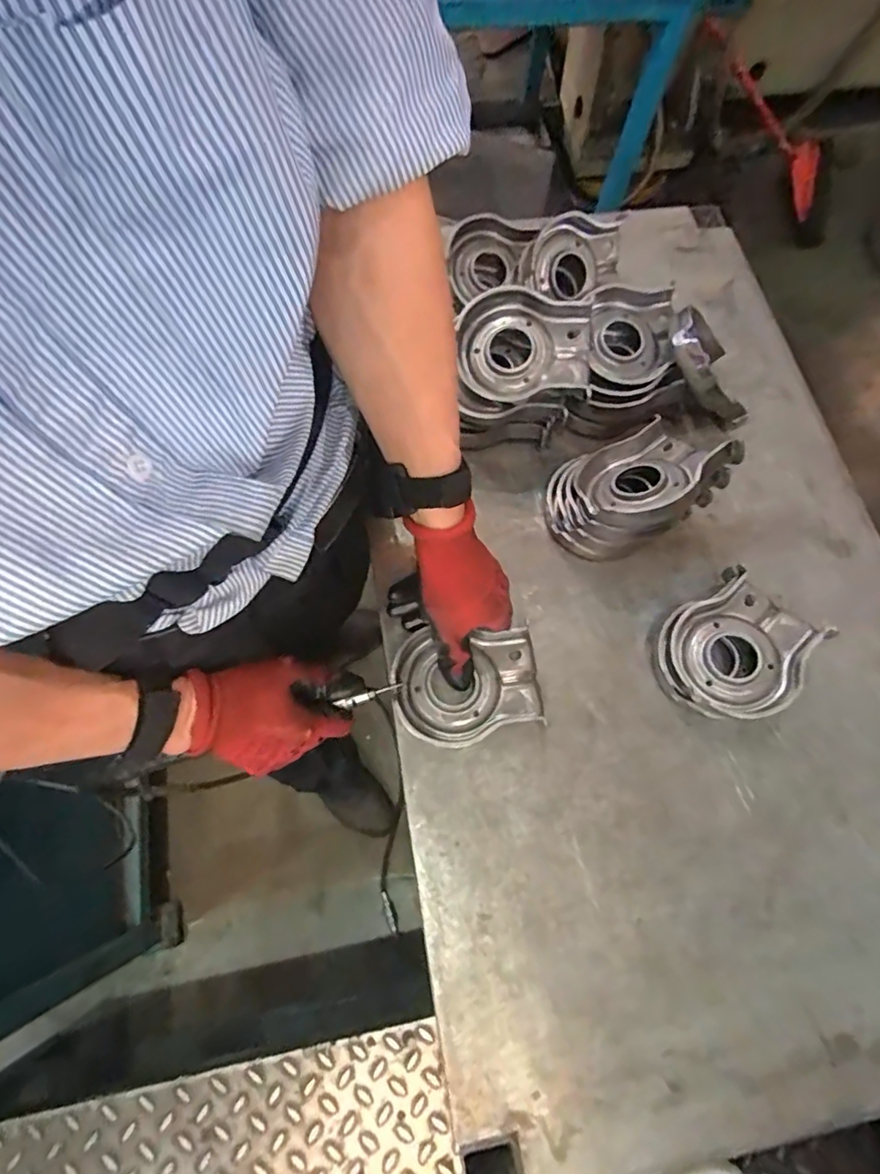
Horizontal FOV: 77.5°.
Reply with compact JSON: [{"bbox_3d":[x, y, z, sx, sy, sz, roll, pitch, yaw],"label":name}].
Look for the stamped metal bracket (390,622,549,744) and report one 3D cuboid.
[{"bbox_3d":[0.022,0.082,0.461,0.122,0.028,0.091,-6,70,-4],"label":"stamped metal bracket"}]

